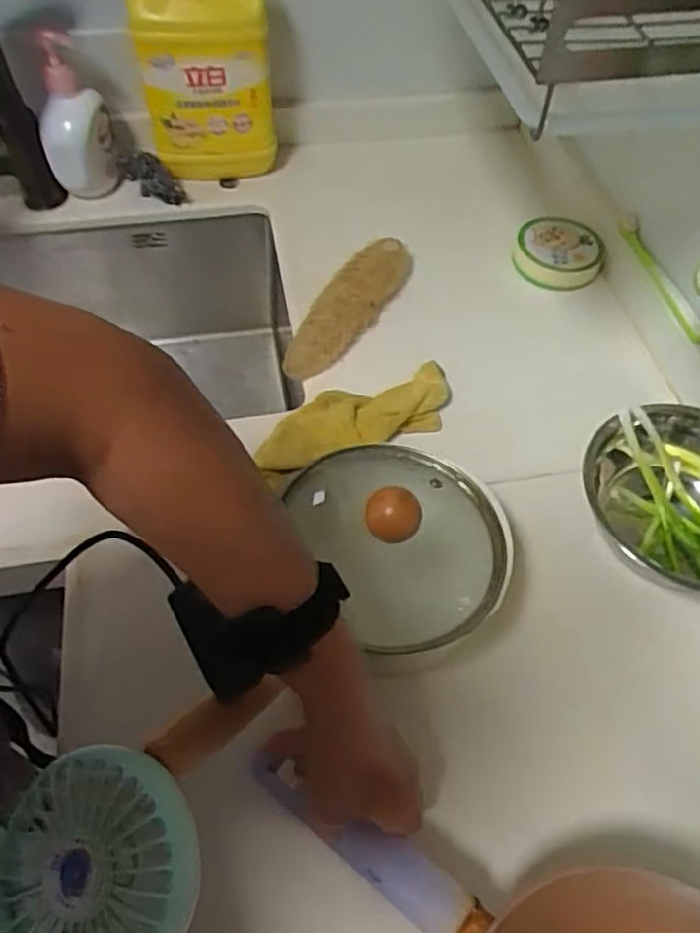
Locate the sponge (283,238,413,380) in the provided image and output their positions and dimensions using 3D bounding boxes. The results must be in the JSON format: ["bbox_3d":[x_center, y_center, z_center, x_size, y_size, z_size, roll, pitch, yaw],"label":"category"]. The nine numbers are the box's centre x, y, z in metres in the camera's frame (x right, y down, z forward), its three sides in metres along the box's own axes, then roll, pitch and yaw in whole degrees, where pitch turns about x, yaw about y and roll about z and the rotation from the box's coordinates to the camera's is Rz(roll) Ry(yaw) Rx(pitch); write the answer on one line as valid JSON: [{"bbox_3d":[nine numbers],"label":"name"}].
[{"bbox_3d":[0.003,-0.172,0.719,0.055,0.046,0.211,25,58,15],"label":"sponge"}]

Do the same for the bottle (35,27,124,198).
[{"bbox_3d":[-0.324,-0.402,0.801,0.079,0.163,0.051,-18,57,-14],"label":"bottle"}]

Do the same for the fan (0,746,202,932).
[{"bbox_3d":[-0.104,0.151,0.257,0.104,0.040,0.085,-30,69,9],"label":"fan"}]

